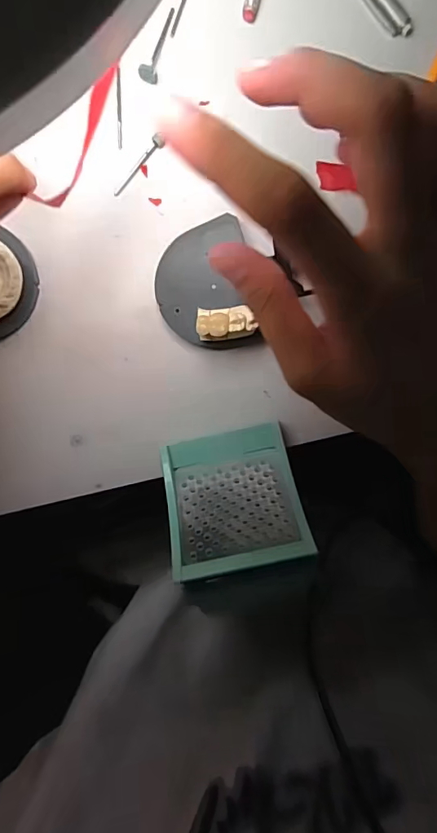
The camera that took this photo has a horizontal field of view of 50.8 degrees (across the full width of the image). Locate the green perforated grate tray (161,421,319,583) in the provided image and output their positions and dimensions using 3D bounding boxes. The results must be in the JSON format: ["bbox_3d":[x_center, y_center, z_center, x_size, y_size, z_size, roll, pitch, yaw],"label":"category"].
[{"bbox_3d":[0.008,0.046,0.266,0.074,0.086,0.011,-12,142,1],"label":"green perforated grate tray"}]

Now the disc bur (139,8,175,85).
[{"bbox_3d":[-0.035,-0.211,0.260,0.010,0.006,0.041,17,98,-5],"label":"disc bur"}]

